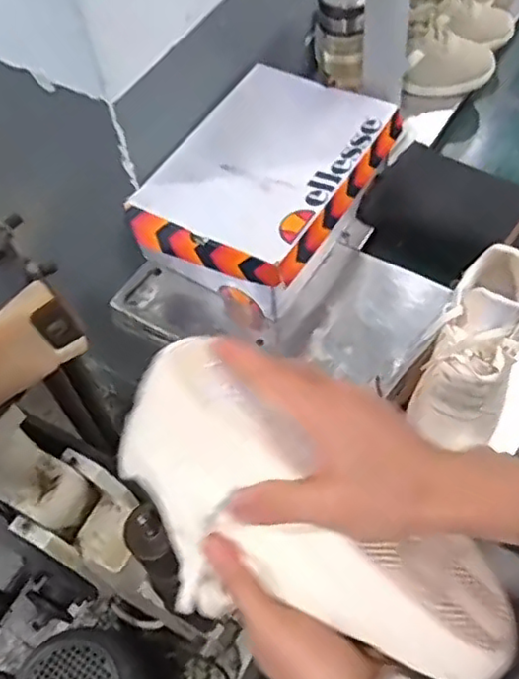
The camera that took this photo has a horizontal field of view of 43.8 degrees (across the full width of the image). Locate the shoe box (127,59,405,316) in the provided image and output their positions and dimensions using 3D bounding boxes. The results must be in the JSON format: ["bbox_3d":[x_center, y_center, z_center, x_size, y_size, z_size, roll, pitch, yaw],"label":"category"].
[{"bbox_3d":[0.008,-0.191,0.859,0.236,0.131,0.316,25,63,19],"label":"shoe box"}]

